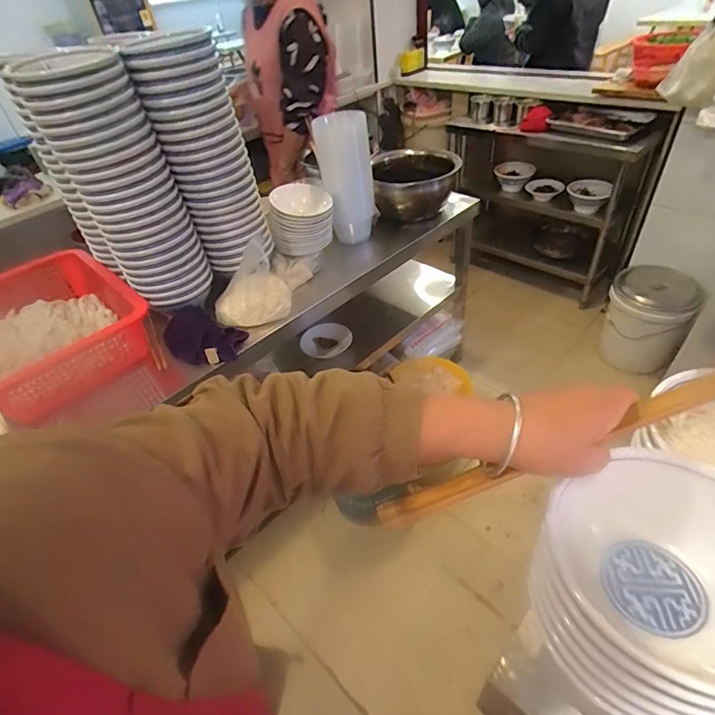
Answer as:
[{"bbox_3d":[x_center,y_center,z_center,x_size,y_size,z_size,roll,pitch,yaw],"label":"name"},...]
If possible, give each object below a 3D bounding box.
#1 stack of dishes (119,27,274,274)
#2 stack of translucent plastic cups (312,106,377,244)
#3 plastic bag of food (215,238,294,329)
[{"bbox_3d":[-0.331,-0.429,1.006,0.179,0.474,0.200,-15,43,-8],"label":"stack of dishes"},{"bbox_3d":[-0.028,-0.541,1.349,0.154,0.371,0.132,-10,14,-2],"label":"stack of translucent plastic cups"},{"bbox_3d":[-0.274,-0.176,1.108,0.190,0.139,0.156,-20,44,-13],"label":"plastic bag of food"}]

